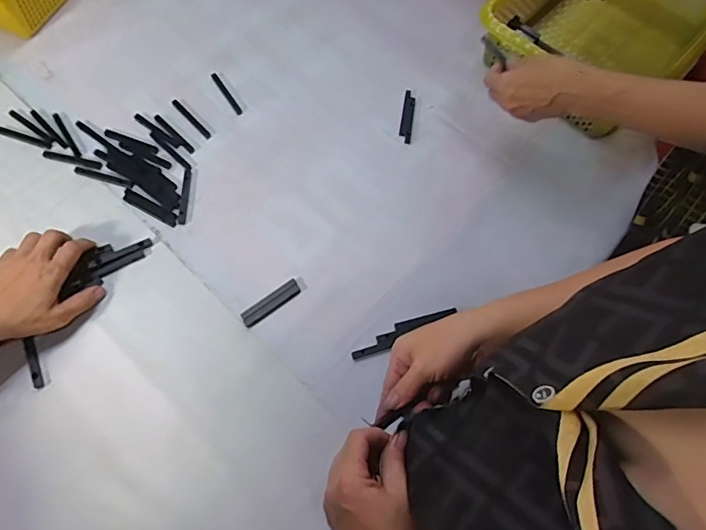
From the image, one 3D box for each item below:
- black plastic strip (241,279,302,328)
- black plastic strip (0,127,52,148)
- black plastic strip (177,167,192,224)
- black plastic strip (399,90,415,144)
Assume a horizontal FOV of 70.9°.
[{"bbox_3d":[-0.095,0.044,0.577,0.074,0.004,0.019,-35,73,-15],"label":"black plastic strip"},{"bbox_3d":[-0.429,-0.167,0.644,0.077,0.004,0.010,19,68,5],"label":"black plastic strip"},{"bbox_3d":[-0.213,-0.090,0.627,0.010,0.004,0.082,1,67,-2],"label":"black plastic strip"},{"bbox_3d":[0.075,-0.205,0.685,0.016,0.006,0.081,9,67,1],"label":"black plastic strip"}]

